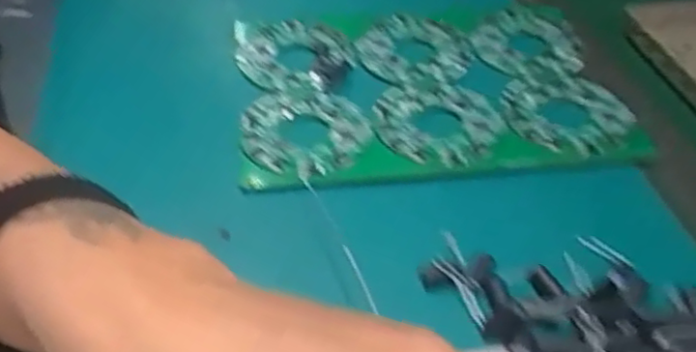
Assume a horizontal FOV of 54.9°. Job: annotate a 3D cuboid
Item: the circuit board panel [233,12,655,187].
[{"bbox_3d":[0.044,-0.053,0.382,0.205,0.010,0.148,-5,44,-5],"label":"circuit board panel"}]

